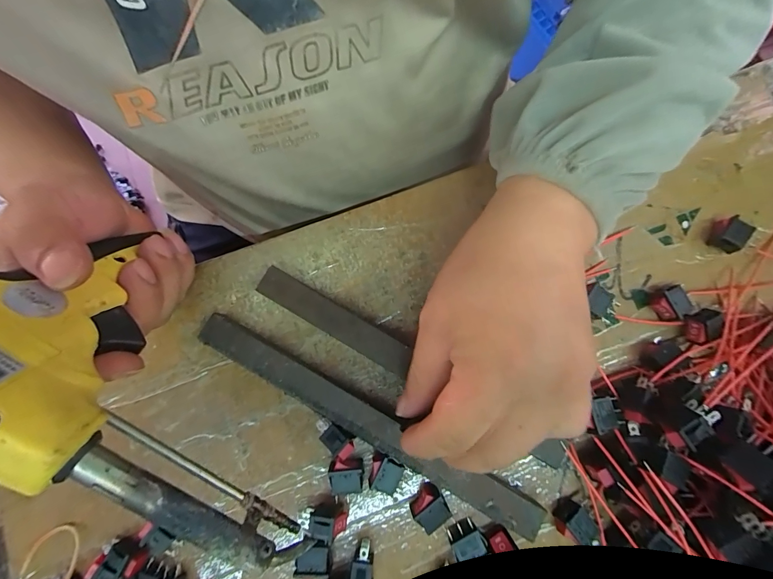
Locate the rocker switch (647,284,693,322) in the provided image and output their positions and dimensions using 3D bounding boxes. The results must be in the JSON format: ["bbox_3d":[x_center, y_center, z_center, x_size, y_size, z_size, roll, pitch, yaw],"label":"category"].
[{"bbox_3d":[0.189,0.011,0.244,0.019,0.014,0.022,-21,82,-4],"label":"rocker switch"}]

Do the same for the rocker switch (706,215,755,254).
[{"bbox_3d":[0.234,-0.038,0.249,0.017,0.014,0.019,38,82,5],"label":"rocker switch"}]

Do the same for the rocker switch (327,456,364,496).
[{"bbox_3d":[-0.025,0.115,0.227,0.021,0.013,0.021,-4,81,-2],"label":"rocker switch"}]

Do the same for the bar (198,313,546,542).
[{"bbox_3d":[-0.013,0.081,0.227,0.232,0.018,0.022,30,81,4],"label":"bar"}]

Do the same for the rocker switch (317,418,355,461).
[{"bbox_3d":[-0.032,0.092,0.228,0.026,0.021,0.014,39,82,5],"label":"rocker switch"}]

